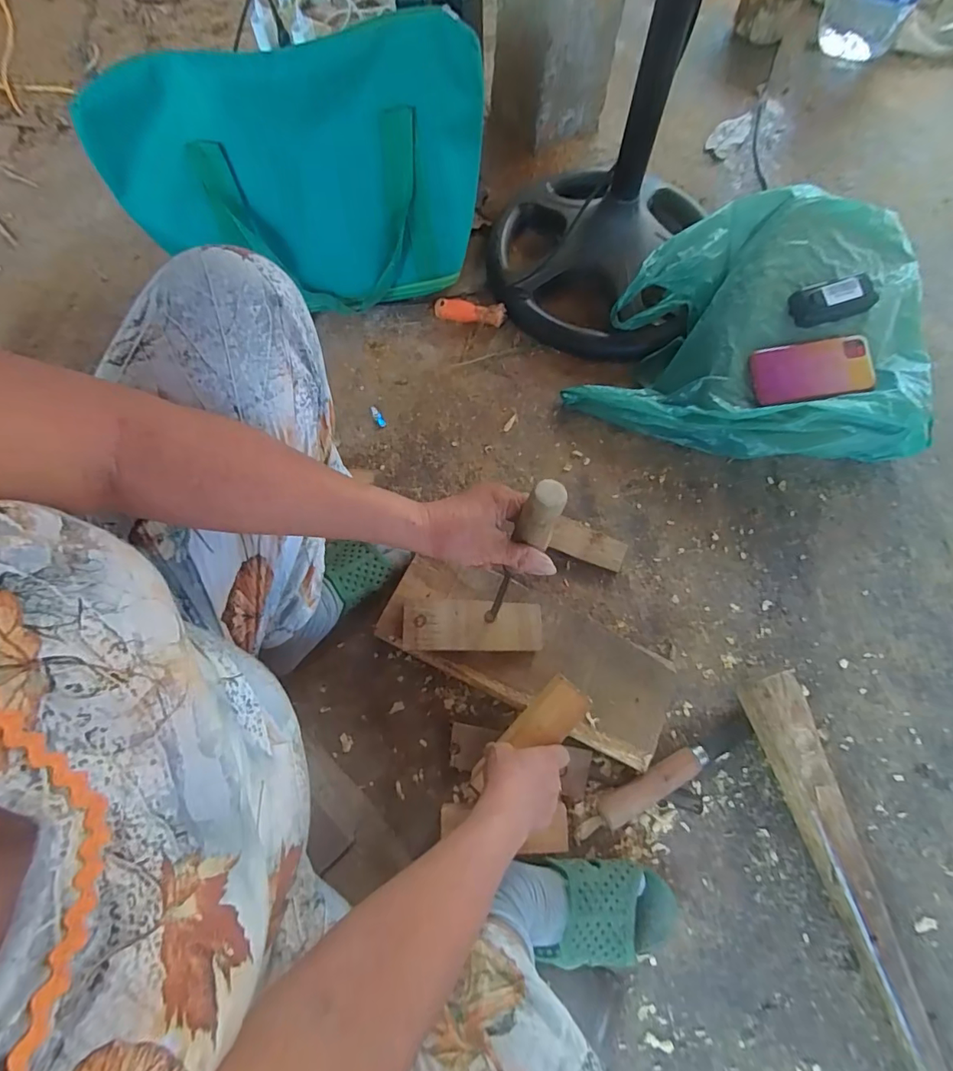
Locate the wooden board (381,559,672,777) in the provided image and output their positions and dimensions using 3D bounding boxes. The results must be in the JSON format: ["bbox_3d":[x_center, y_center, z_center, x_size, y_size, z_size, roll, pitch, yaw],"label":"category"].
[{"bbox_3d":[0.057,0.130,0.585,0.326,0.023,0.128,25,72,8],"label":"wooden board"}]

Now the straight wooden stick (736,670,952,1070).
[{"bbox_3d":[0.395,0.357,0.530,0.067,0.068,0.428,-17,71,-7],"label":"straight wooden stick"}]

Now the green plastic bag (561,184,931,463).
[{"bbox_3d":[0.418,-0.289,0.717,0.465,0.138,0.371,21,71,6],"label":"green plastic bag"}]

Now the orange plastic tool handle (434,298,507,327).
[{"bbox_3d":[-0.011,-0.349,0.791,0.108,0.024,0.028,10,70,2],"label":"orange plastic tool handle"}]

